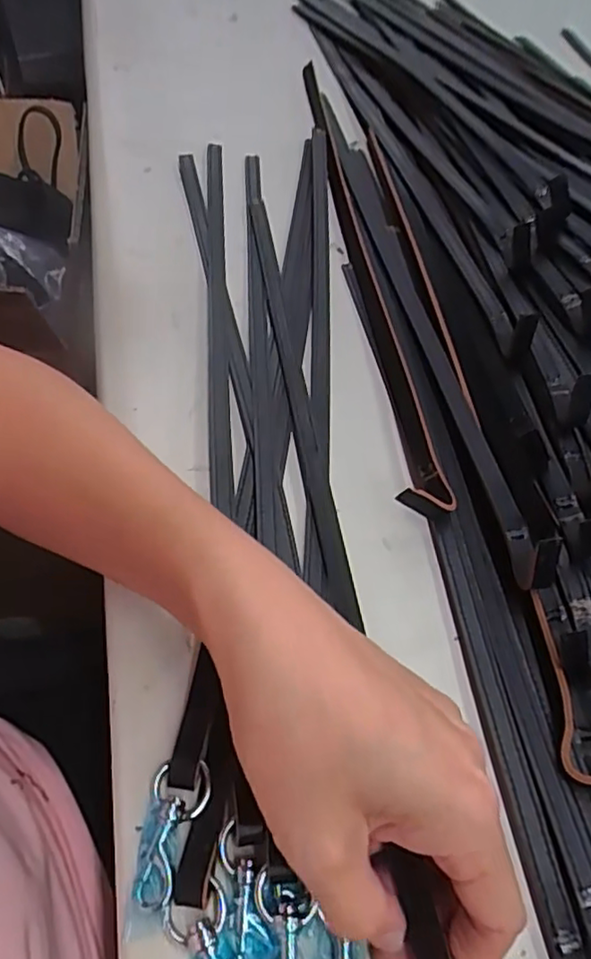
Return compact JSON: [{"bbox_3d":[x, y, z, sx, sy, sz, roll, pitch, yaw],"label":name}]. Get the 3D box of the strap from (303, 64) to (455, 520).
[{"bbox_3d":[0.045,-0.159,0.408,0.030,0.024,0.422,-3,58,-5],"label":"strap"}]

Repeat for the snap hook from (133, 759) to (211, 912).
[{"bbox_3d":[-0.045,0.131,0.227,0.021,0.006,0.048,6,58,0],"label":"snap hook"}]

